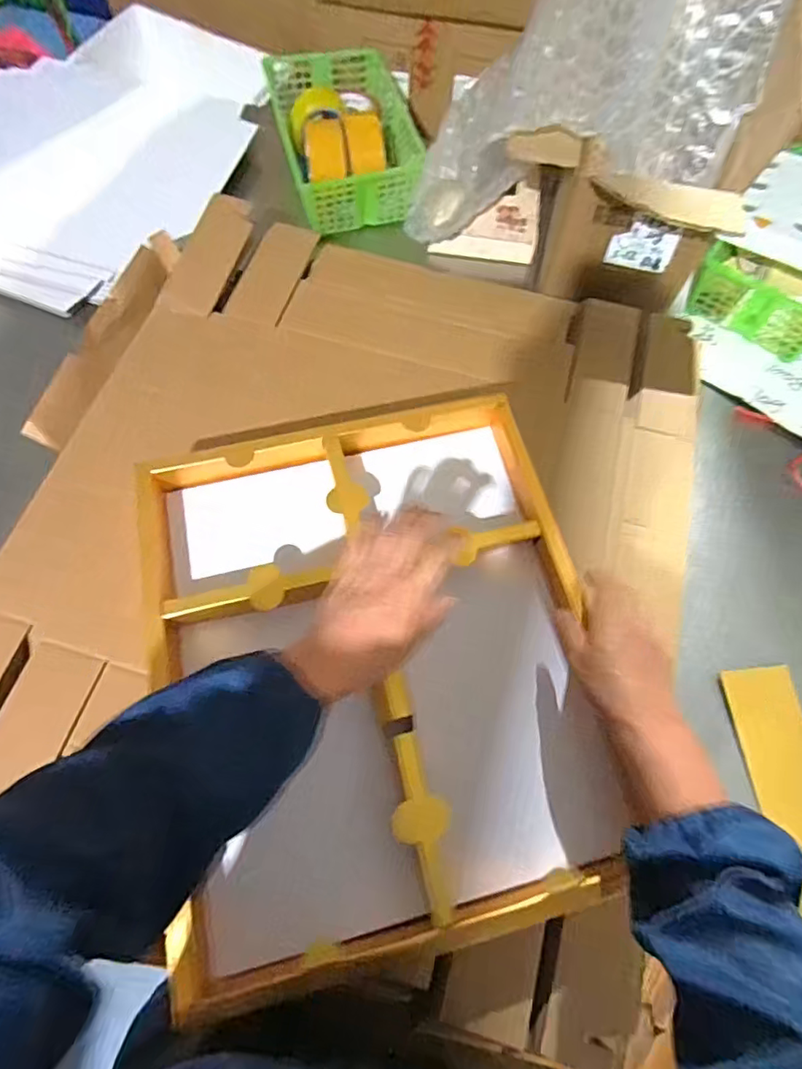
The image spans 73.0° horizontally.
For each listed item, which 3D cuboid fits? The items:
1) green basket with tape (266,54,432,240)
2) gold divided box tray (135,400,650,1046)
[{"bbox_3d":[-0.092,-0.679,0.909,0.224,0.102,0.348,-9,69,-5],"label":"green basket with tape"},{"bbox_3d":[-0.019,0.100,0.494,0.373,0.058,0.444,-12,70,-6],"label":"gold divided box tray"}]

